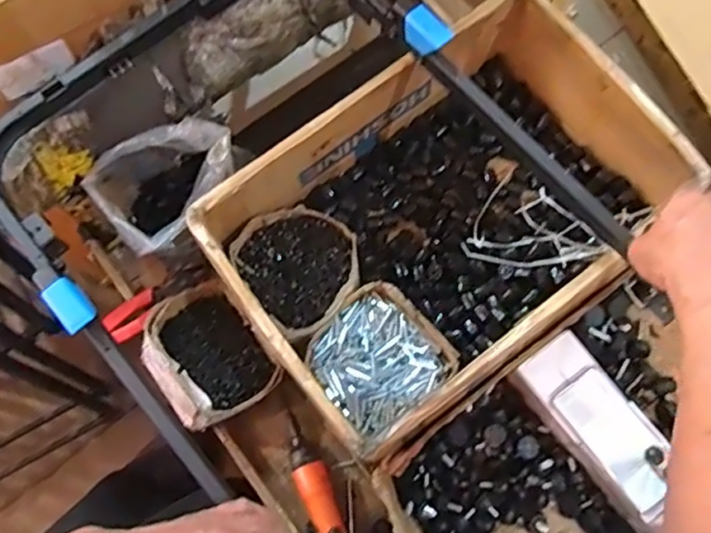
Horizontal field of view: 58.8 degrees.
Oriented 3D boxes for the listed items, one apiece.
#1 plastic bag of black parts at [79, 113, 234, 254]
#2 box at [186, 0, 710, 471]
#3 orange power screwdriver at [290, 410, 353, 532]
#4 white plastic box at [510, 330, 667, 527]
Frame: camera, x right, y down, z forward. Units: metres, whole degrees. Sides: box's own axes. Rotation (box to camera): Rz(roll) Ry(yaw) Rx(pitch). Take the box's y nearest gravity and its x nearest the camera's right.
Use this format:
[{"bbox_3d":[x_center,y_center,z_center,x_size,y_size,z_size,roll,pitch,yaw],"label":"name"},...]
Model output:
[{"bbox_3d":[-0.232,-0.097,0.810,0.175,0.129,0.134,-29,76,-7],"label":"plastic bag of black parts"},{"bbox_3d":[0.114,-0.054,0.789,0.511,0.159,0.346,-36,77,-9],"label":"box"},{"bbox_3d":[-0.043,0.296,0.819,0.054,0.050,0.216,-21,75,-5],"label":"orange power screwdriver"},{"bbox_3d":[0.305,0.201,0.737,0.072,0.016,0.158,-33,77,-8],"label":"white plastic box"}]

